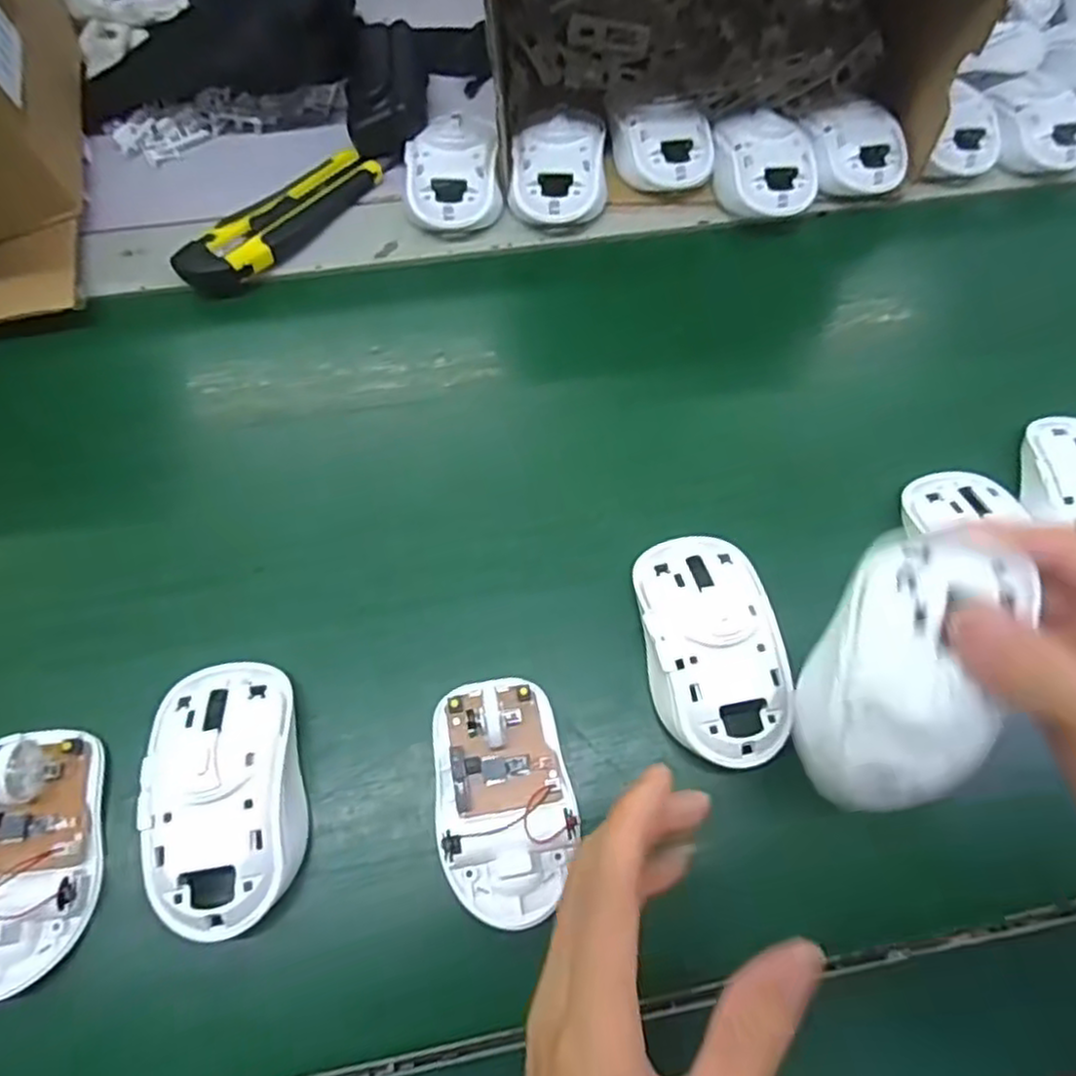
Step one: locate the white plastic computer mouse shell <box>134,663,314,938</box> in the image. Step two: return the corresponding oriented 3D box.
[{"bbox_3d":[-0.129,0.103,0.289,0.057,0.031,0.104,-11,69,-7],"label":"white plastic computer mouse shell"}]

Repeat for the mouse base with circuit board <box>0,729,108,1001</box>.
[{"bbox_3d":[-0.207,0.126,0.278,0.054,0.026,0.093,-8,68,-5],"label":"mouse base with circuit board"}]

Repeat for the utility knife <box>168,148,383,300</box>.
[{"bbox_3d":[-0.152,-0.190,0.427,0.136,0.024,0.039,-42,75,-17],"label":"utility knife"}]

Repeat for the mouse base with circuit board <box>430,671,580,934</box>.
[{"bbox_3d":[-0.014,0.108,0.296,0.057,0.030,0.095,-8,69,-6],"label":"mouse base with circuit board"}]

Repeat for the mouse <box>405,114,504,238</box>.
[{"bbox_3d":[-0.053,-0.227,0.439,0.056,0.031,0.087,-4,68,-4],"label":"mouse"}]

